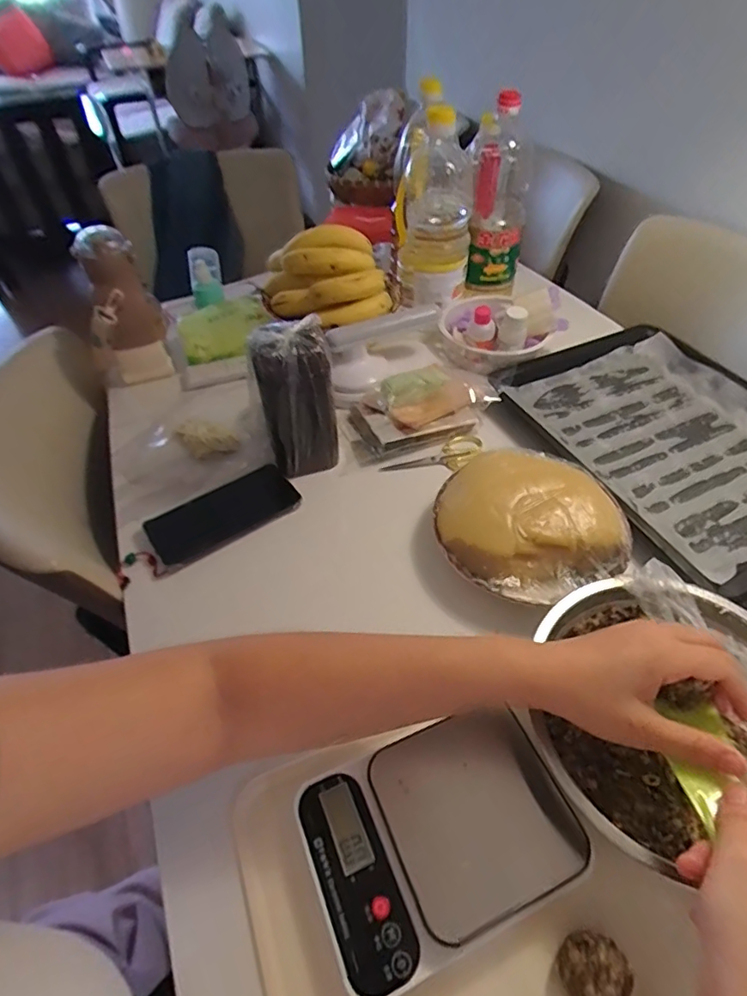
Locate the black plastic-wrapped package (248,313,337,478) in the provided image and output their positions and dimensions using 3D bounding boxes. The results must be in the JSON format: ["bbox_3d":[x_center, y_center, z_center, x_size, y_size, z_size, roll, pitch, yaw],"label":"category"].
[{"bbox_3d":[-0.086,-0.104,0.598,0.081,0.181,0.062,-11,48,-7],"label":"black plastic-wrapped package"}]

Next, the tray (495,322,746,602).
[{"bbox_3d":[0.377,-0.076,0.657,0.315,0.035,0.392,-22,50,-16],"label":"tray"}]

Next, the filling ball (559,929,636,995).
[{"bbox_3d":[0.135,0.289,0.319,0.041,0.031,0.039,-1,48,1],"label":"filling ball"}]

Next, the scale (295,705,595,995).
[{"bbox_3d":[0.044,0.235,0.371,0.178,0.039,0.130,-20,50,-15],"label":"scale"}]

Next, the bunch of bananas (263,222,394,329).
[{"bbox_3d":[-0.072,-0.323,0.750,0.173,0.098,0.138,-6,48,-5],"label":"bunch of bananas"}]

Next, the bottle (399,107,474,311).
[{"bbox_3d":[0.088,-0.409,0.754,0.101,0.226,0.112,5,48,5],"label":"bottle"}]

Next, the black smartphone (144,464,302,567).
[{"bbox_3d":[-0.170,0.016,0.598,0.163,0.010,0.083,-28,52,-21],"label":"black smartphone"}]

